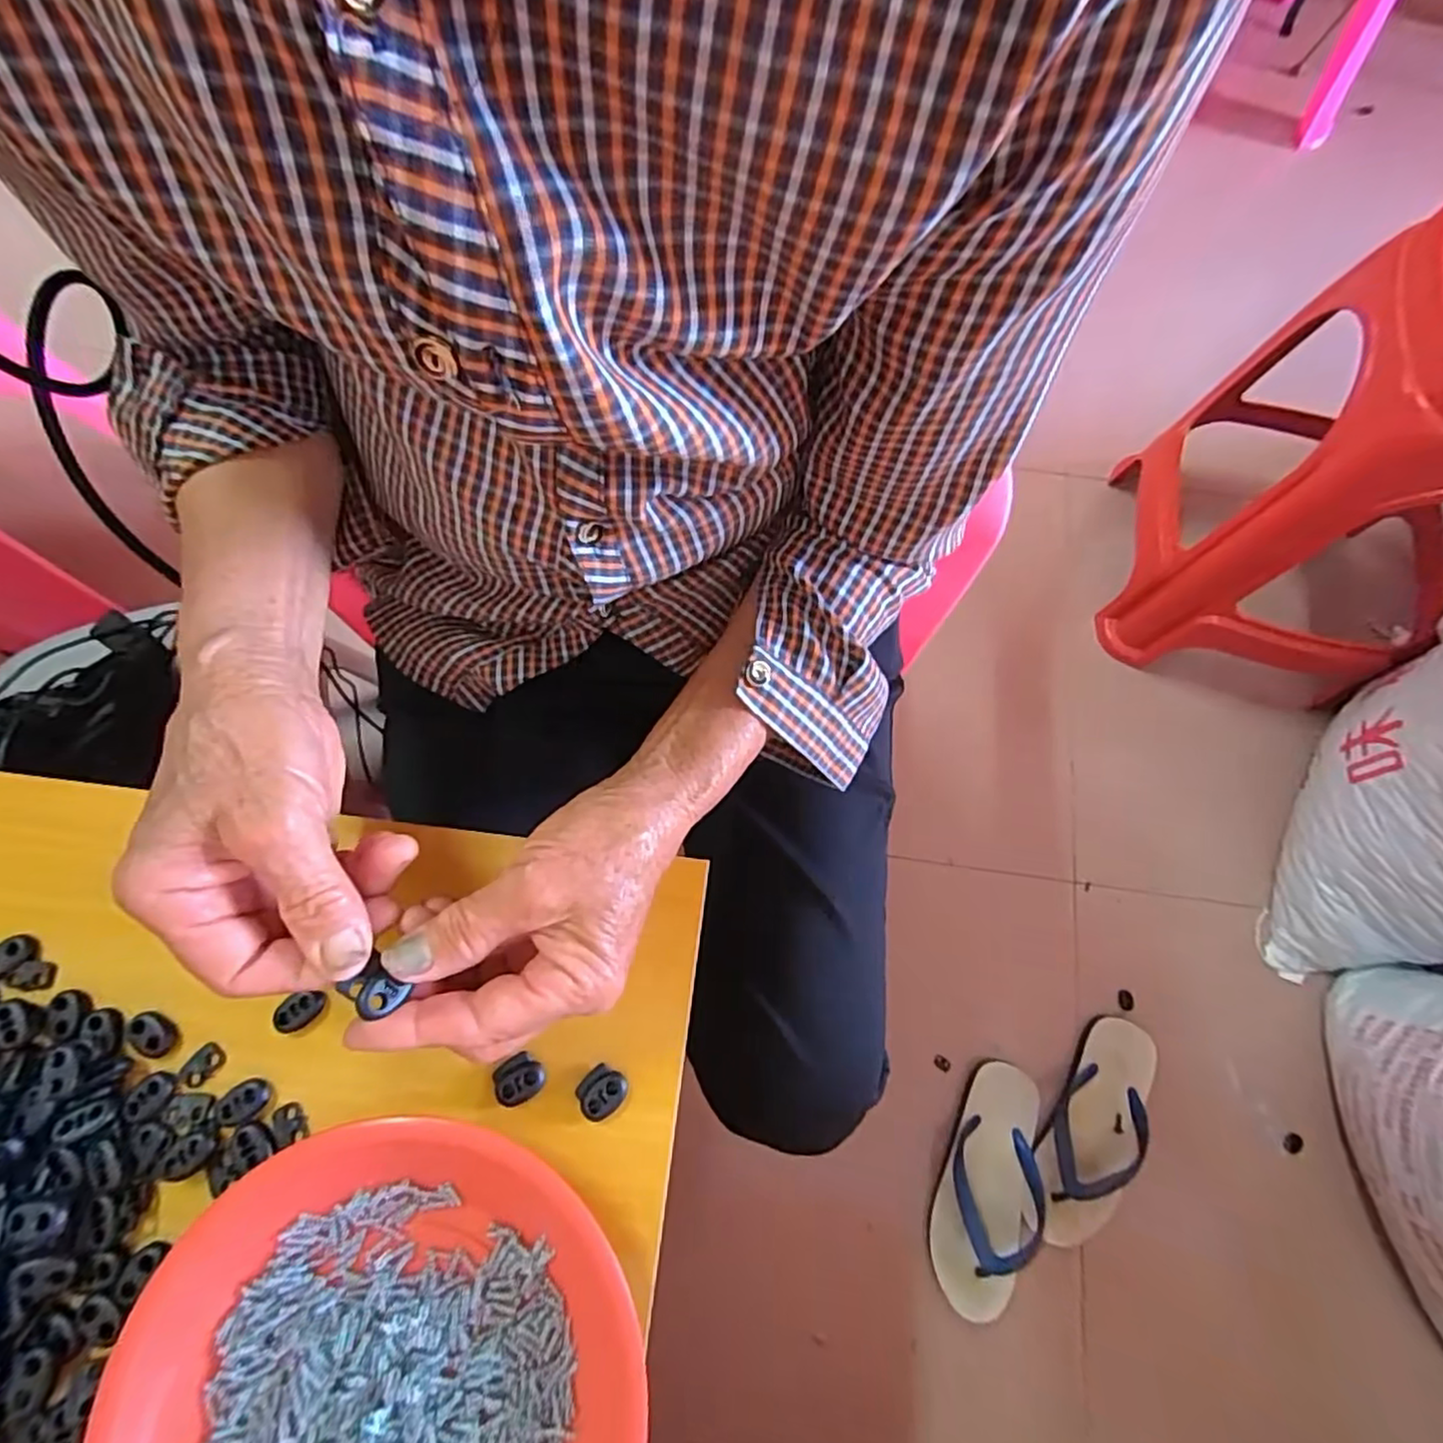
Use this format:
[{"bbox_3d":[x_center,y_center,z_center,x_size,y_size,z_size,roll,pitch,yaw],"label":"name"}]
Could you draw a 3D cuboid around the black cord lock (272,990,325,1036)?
[{"bbox_3d":[-0.193,0.132,0.305,0.022,0.004,0.014,-33,76,-11],"label":"black cord lock"}]

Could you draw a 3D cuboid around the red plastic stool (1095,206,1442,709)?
[{"bbox_3d":[0.718,-0.256,0.744,0.356,0.449,0.316,17,73,4],"label":"red plastic stool"}]

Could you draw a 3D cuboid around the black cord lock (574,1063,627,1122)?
[{"bbox_3d":[-0.054,0.165,0.297,0.022,0.005,0.018,-41,78,-13],"label":"black cord lock"}]

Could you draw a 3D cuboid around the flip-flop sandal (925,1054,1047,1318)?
[{"bbox_3d":[0.287,0.494,0.711,0.099,0.041,0.239,20,73,5],"label":"flip-flop sandal"}]

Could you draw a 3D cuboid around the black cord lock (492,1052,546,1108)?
[{"bbox_3d":[-0.090,0.159,0.297,0.021,0.004,0.019,-28,75,-10],"label":"black cord lock"}]

